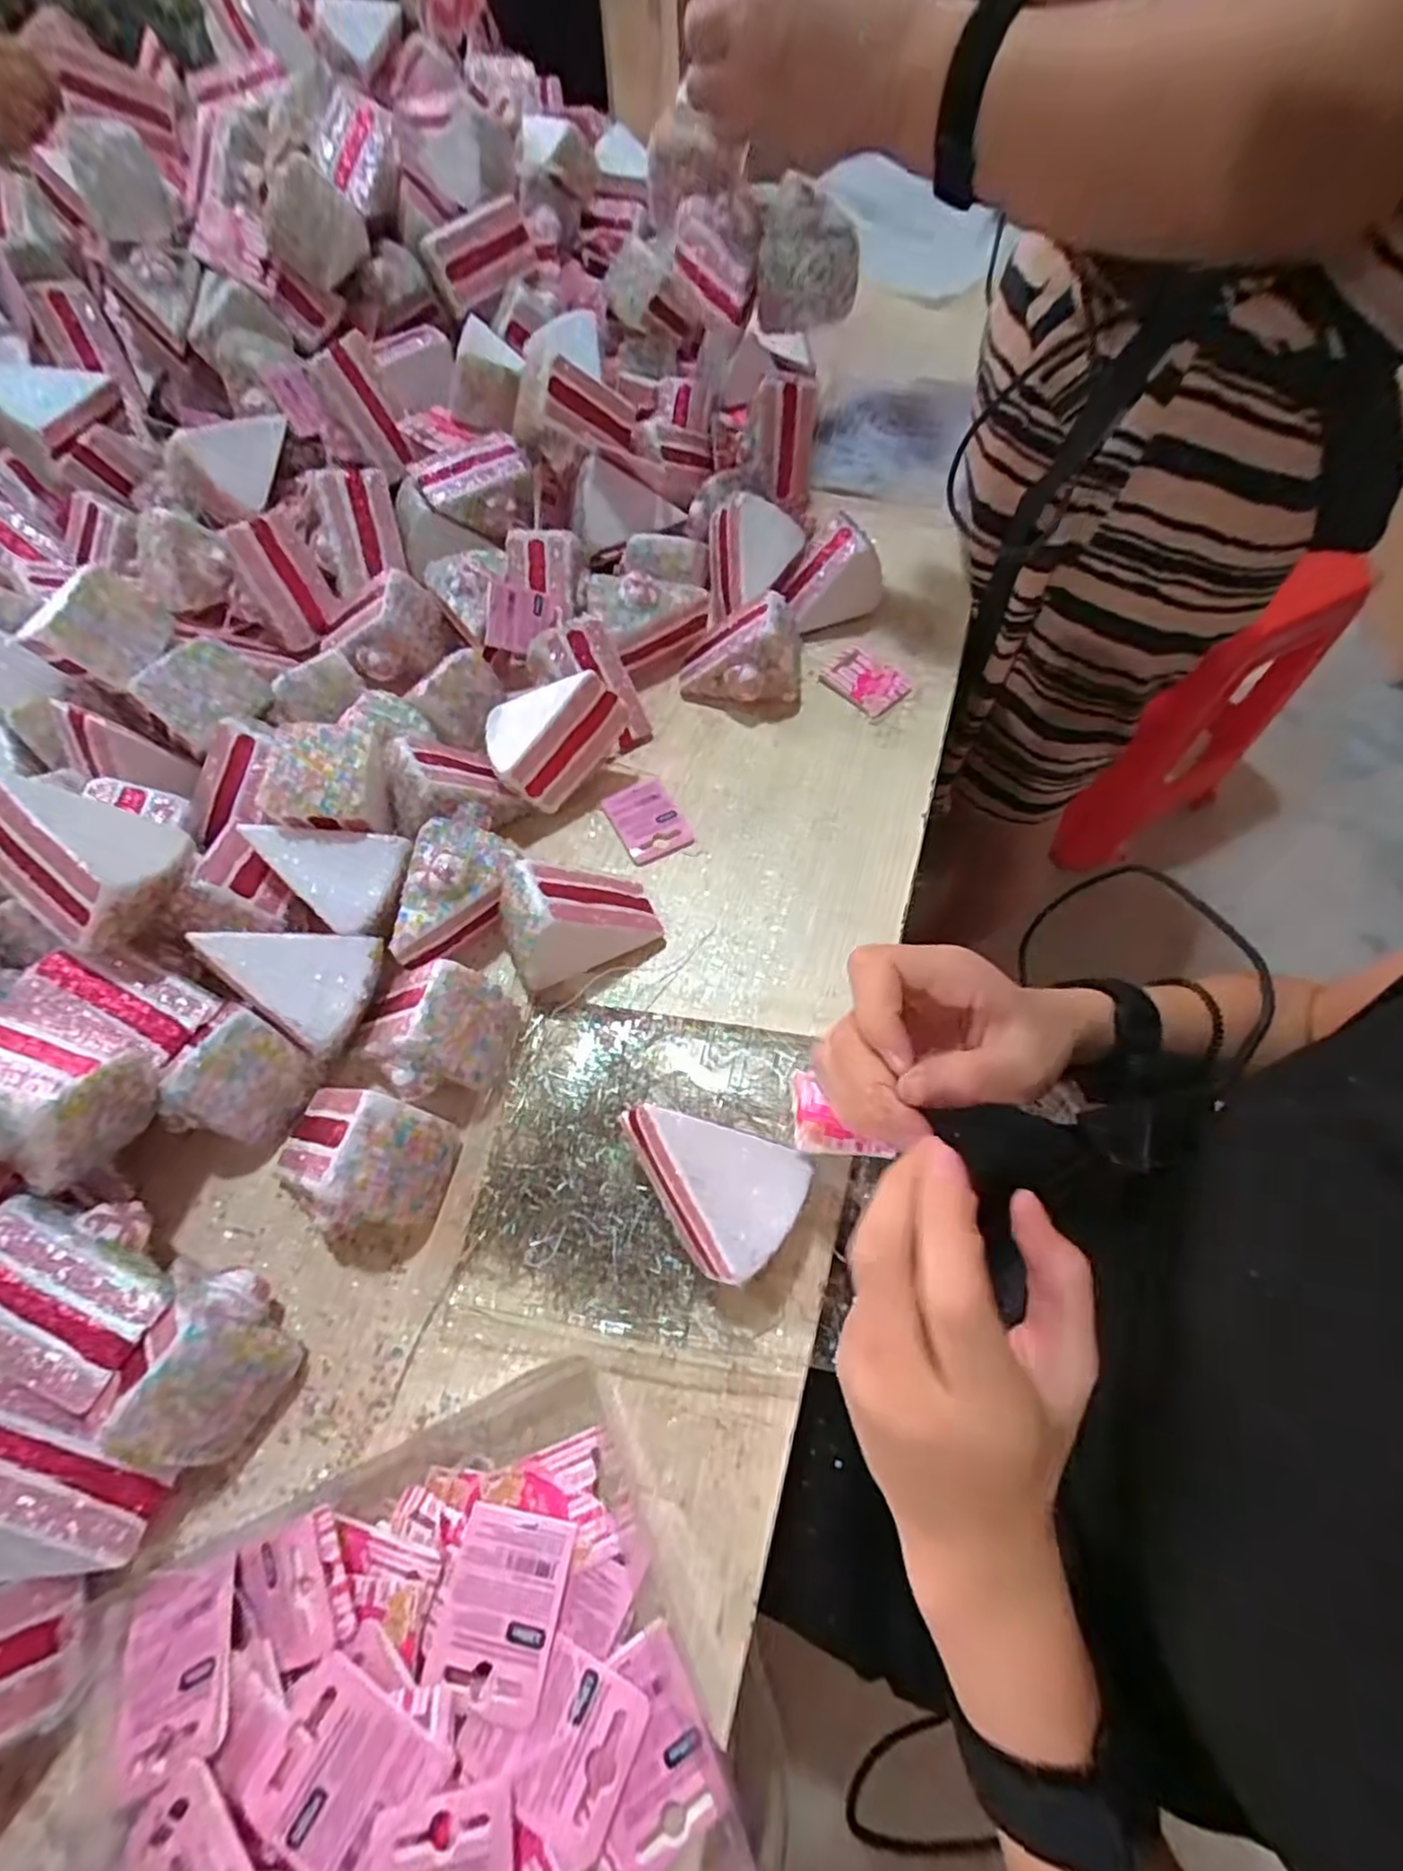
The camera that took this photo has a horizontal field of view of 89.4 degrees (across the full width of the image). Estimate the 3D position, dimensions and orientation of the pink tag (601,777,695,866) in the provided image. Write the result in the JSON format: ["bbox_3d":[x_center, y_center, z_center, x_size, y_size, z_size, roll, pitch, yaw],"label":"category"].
[{"bbox_3d":[-0.037,-0.079,0.482,0.045,0.004,0.061,-24,65,-12],"label":"pink tag"}]

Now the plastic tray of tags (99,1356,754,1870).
[{"bbox_3d":[-0.111,0.293,0.257,0.209,0.039,0.182,-23,65,-11],"label":"plastic tray of tags"}]

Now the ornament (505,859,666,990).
[{"bbox_3d":[-0.071,-0.014,0.412,0.090,0.061,0.060,-26,66,-13],"label":"ornament"}]

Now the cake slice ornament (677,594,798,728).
[{"bbox_3d":[0.029,-0.204,0.512,0.088,0.061,0.074,-1,63,-1],"label":"cake slice ornament"}]

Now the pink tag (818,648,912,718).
[{"bbox_3d":[0.125,-0.194,0.541,0.058,0.004,0.043,40,78,14],"label":"pink tag"}]

